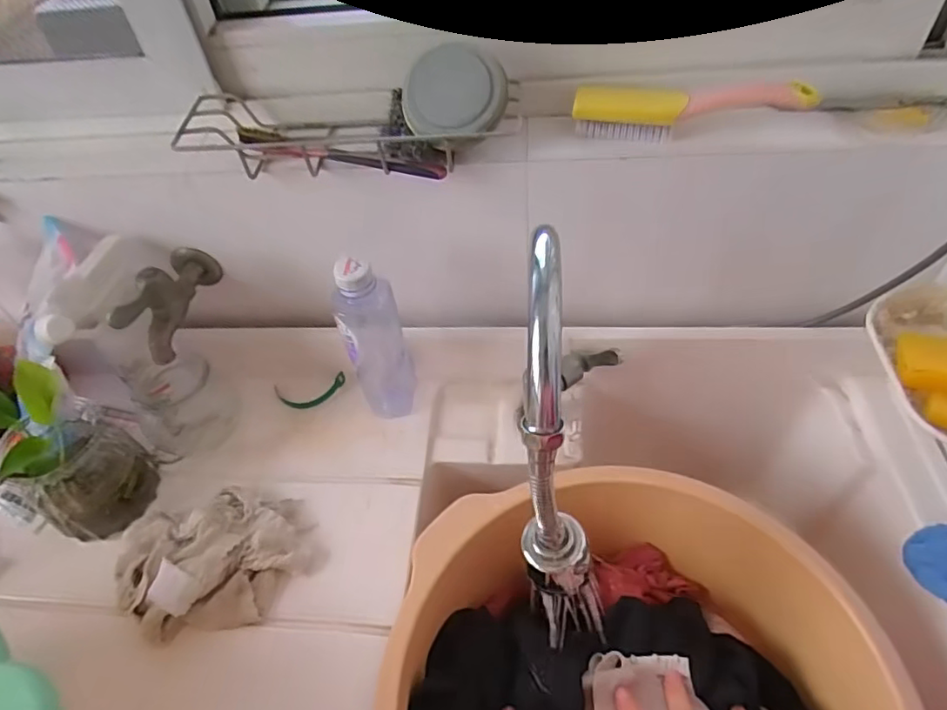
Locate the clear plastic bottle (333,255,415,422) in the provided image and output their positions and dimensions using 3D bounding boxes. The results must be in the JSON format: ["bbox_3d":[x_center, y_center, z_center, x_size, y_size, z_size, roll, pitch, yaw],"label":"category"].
[{"bbox_3d":[-0.094,-0.010,0.547,0.057,0.181,0.049,-9,49,-2],"label":"clear plastic bottle"}]

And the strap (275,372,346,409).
[{"bbox_3d":[-0.178,0.041,0.627,0.076,0.013,0.032,-14,50,-6],"label":"strap"}]

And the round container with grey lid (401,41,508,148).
[{"bbox_3d":[-0.013,-0.204,0.449,0.077,0.025,0.078,30,99,4],"label":"round container with grey lid"}]

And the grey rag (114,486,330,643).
[{"bbox_3d":[-0.224,0.172,0.493,0.162,0.046,0.126,-21,51,-12],"label":"grey rag"}]

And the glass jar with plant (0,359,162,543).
[{"bbox_3d":[-0.375,0.084,0.489,0.123,0.176,0.091,-26,52,-15],"label":"glass jar with plant"}]

